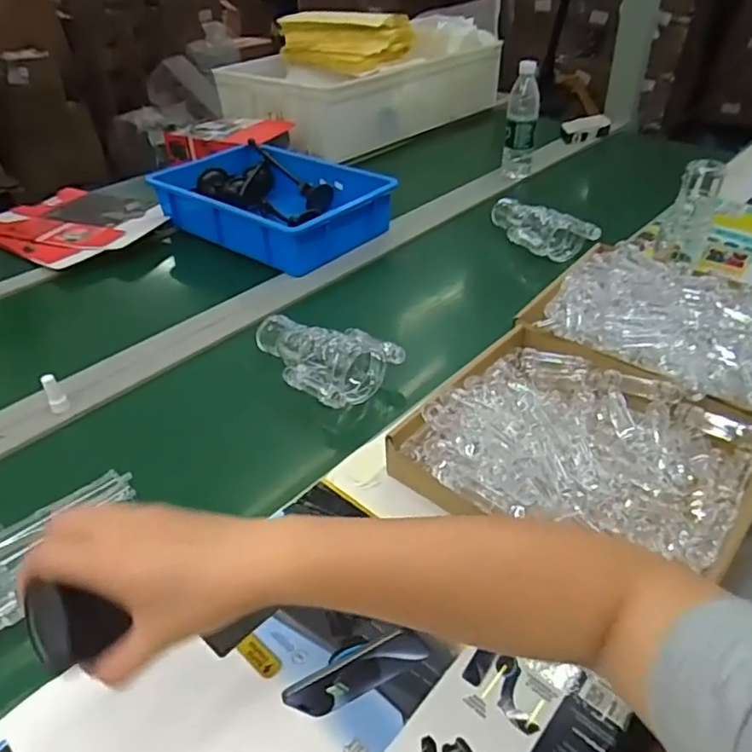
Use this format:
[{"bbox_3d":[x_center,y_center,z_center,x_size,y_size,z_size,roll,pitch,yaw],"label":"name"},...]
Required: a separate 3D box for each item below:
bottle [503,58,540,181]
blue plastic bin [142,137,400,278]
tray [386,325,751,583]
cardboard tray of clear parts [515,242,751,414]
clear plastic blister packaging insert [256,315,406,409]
[{"bbox_3d":[0.321,-0.556,1.309,0.072,0.236,0.060,7,38,11],"label":"bottle"},{"bbox_3d":[-0.195,-0.338,1.144,0.415,0.109,0.293,23,44,29],"label":"blue plastic bin"},{"bbox_3d":[0.209,0.068,0.597,0.309,0.052,0.289,26,45,31],"label":"tray"},{"bbox_3d":[0.388,-0.076,0.762,0.319,0.053,0.293,28,46,33],"label":"cardboard tray of clear parts"},{"bbox_3d":[-0.077,-0.036,0.767,0.192,0.050,0.134,27,45,32],"label":"clear plastic blister packaging insert"}]

